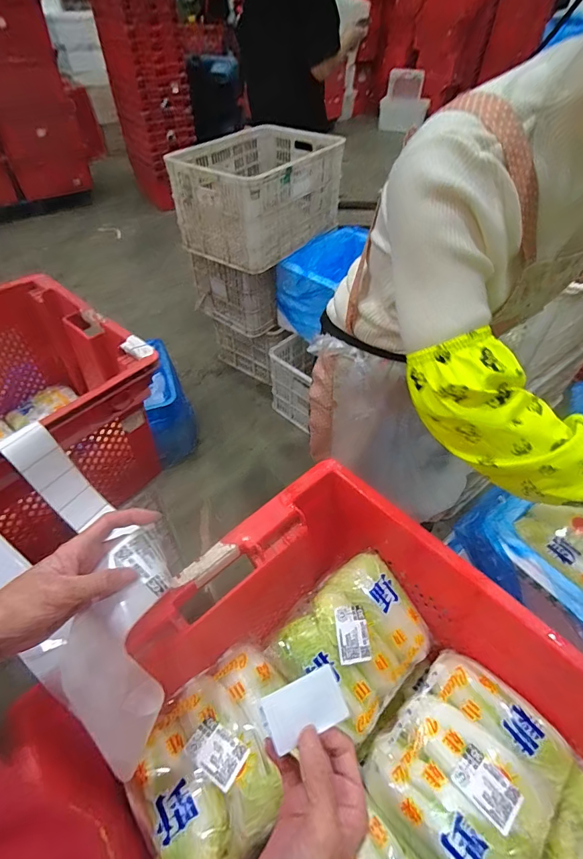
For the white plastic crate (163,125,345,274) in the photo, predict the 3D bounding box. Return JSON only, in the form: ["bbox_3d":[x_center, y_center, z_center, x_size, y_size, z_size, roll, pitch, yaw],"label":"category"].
[{"bbox_3d":[-0.109,-0.910,1.541,0.442,0.300,0.583,29,54,24],"label":"white plastic crate"}]

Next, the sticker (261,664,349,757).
[{"bbox_3d":[0.010,0.208,0.298,0.057,0.004,0.038,-19,80,-14],"label":"sticker"}]

